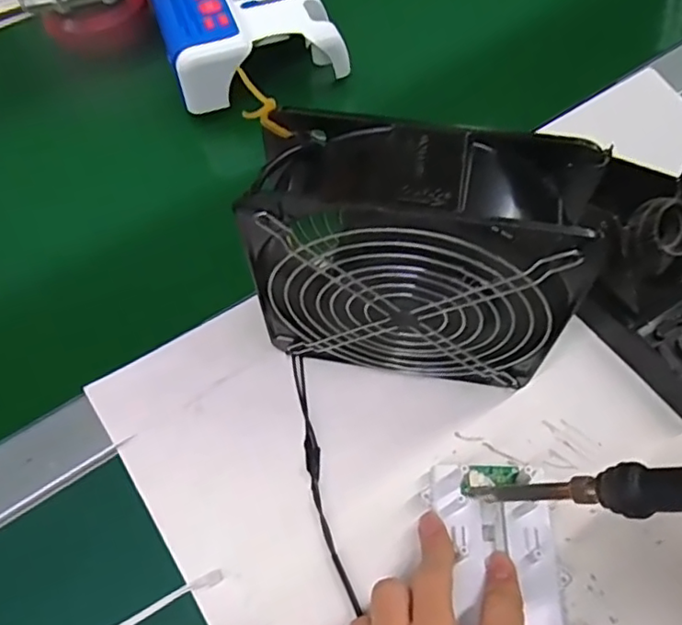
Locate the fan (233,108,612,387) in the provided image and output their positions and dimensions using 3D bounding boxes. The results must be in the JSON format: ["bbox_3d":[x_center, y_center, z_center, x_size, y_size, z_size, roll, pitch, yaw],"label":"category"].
[{"bbox_3d":[0.035,-0.022,0.309,0.146,0.151,0.064,5,59,5],"label":"fan"}]

